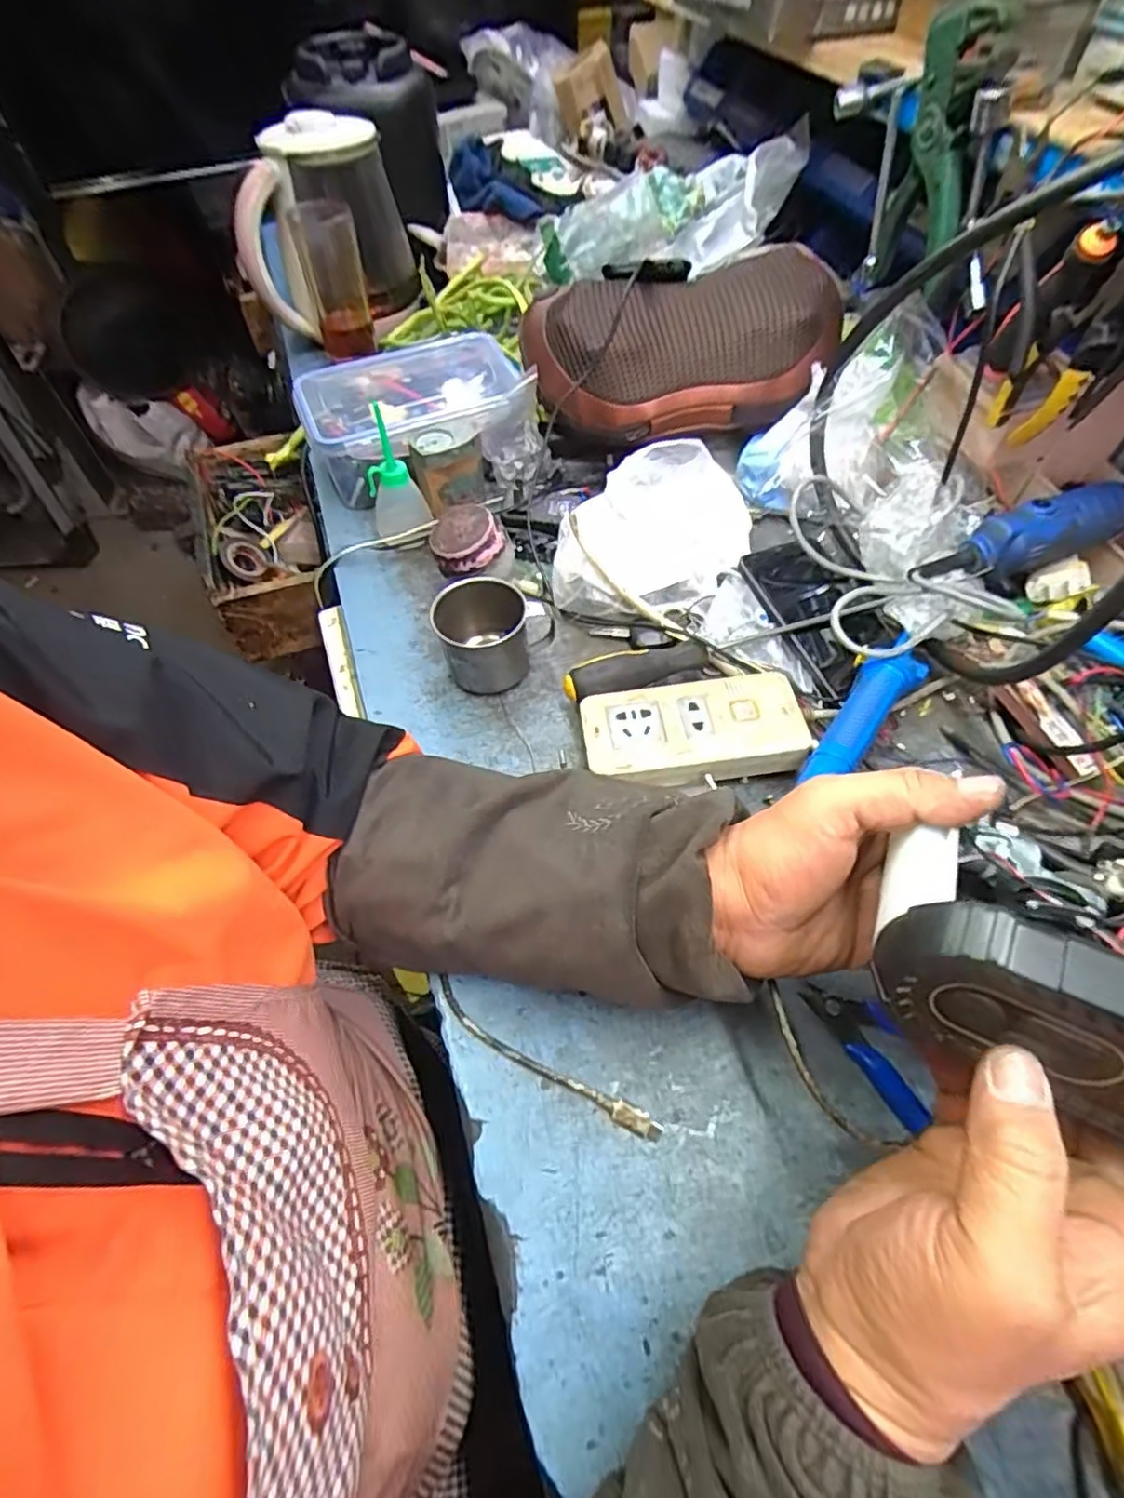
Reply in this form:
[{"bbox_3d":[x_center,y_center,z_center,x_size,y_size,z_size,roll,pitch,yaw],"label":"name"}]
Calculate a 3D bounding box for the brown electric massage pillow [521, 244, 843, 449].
[{"bbox_3d":[0.106,-0.372,0.601,0.267,0.106,0.144,-6,56,-4],"label":"brown electric massage pillow"}]

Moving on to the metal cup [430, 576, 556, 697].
[{"bbox_3d":[-0.050,-0.086,0.489,0.085,0.068,0.068,-2,56,-2],"label":"metal cup"}]

